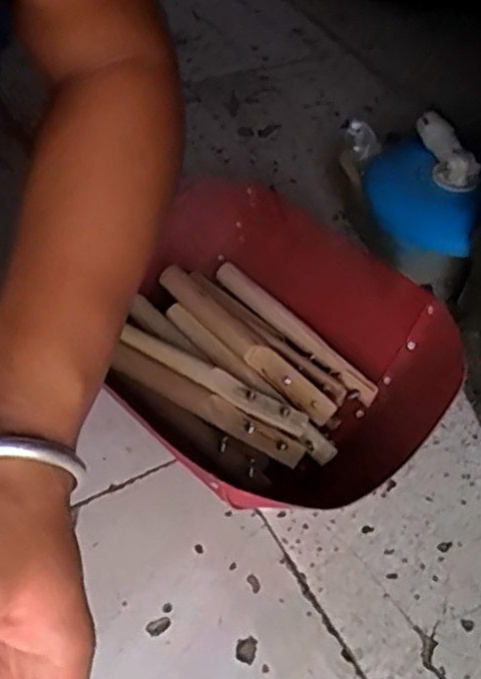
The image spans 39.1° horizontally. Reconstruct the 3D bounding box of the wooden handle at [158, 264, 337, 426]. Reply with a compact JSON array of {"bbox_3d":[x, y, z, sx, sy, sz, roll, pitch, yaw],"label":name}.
[{"bbox_3d":[0.002,-0.001,0.530,0.024,0.020,0.177,-34,60,-31],"label":"wooden handle"}]

